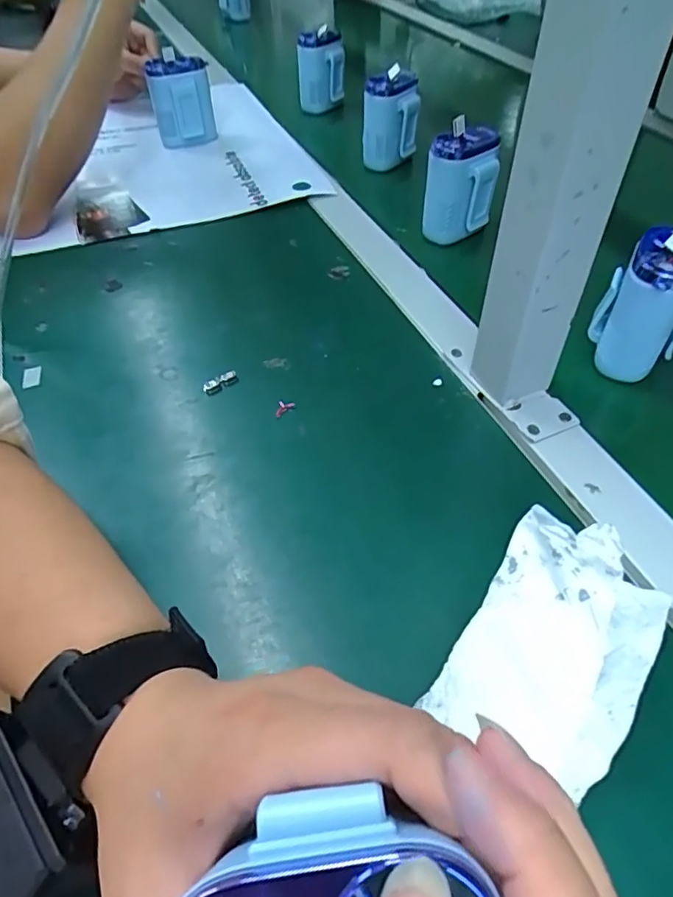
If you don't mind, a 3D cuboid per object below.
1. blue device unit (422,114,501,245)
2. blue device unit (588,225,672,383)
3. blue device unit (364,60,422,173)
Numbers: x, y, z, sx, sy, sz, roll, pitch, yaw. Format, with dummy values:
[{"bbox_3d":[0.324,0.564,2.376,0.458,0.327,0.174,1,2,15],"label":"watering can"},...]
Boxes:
[{"bbox_3d":[0.107,-0.230,0.489,0.059,0.086,0.041,6,49,7],"label":"blue device unit"},{"bbox_3d":[0.198,-0.093,0.360,0.040,0.088,0.049,-29,54,-22],"label":"blue device unit"},{"bbox_3d":[0.057,-0.343,0.591,0.055,0.087,0.039,6,49,7],"label":"blue device unit"}]

